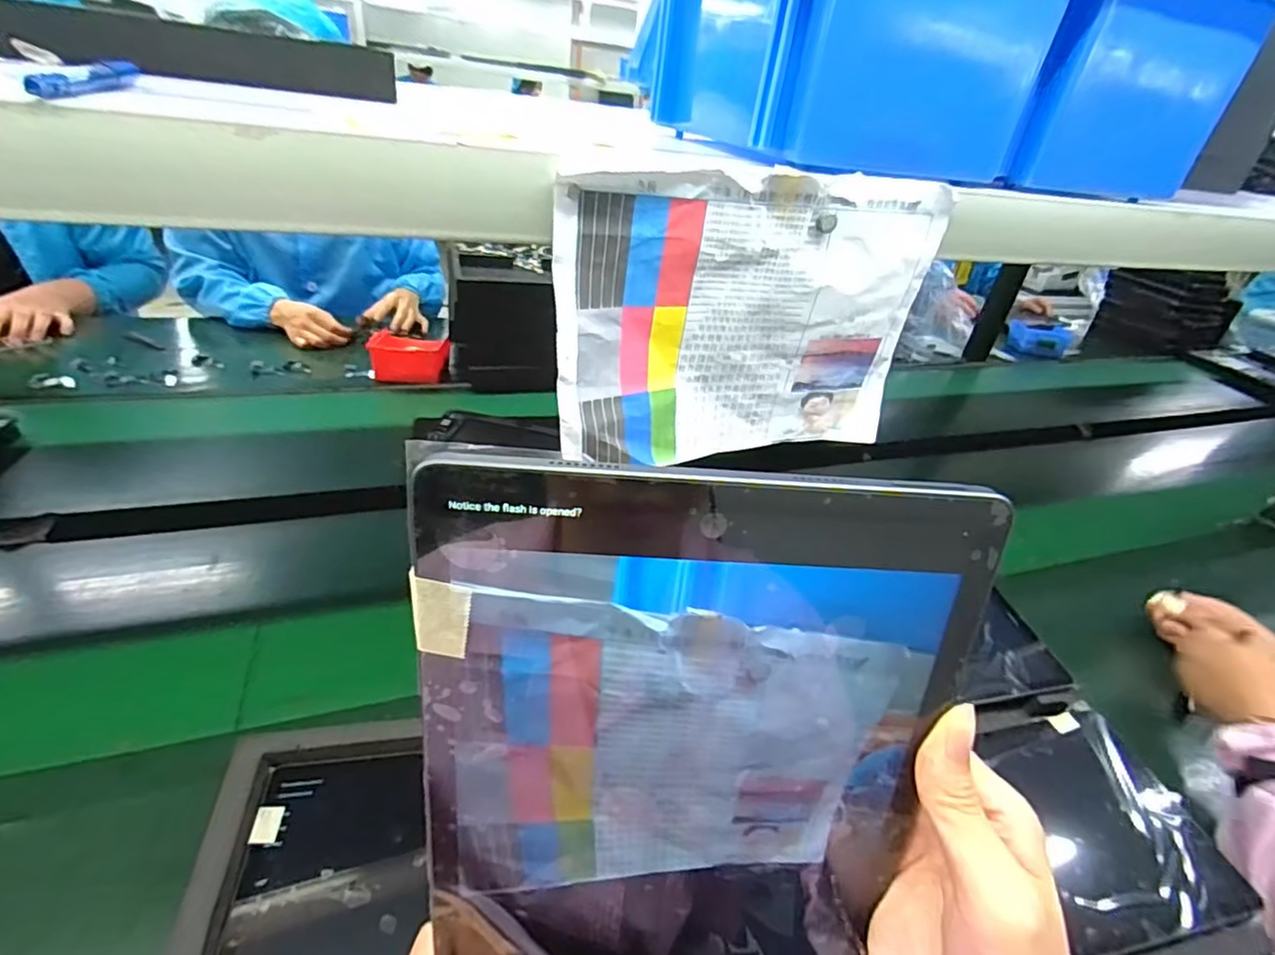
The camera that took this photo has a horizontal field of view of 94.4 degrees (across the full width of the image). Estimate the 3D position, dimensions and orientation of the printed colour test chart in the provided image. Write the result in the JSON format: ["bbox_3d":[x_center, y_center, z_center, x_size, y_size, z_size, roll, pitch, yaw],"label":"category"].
[{"bbox_3d":[0.085,-0.104,0.431,0.287,0.201,0.030,-8,37,-22],"label":"printed colour test chart"}]

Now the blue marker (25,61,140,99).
[{"bbox_3d":[-0.276,-0.201,0.299,0.013,0.011,0.109,-6,37,-19],"label":"blue marker"}]

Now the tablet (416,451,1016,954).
[{"bbox_3d":[0.014,0.116,0.204,0.163,0.248,0.007,4,20,-2],"label":"tablet"}]

